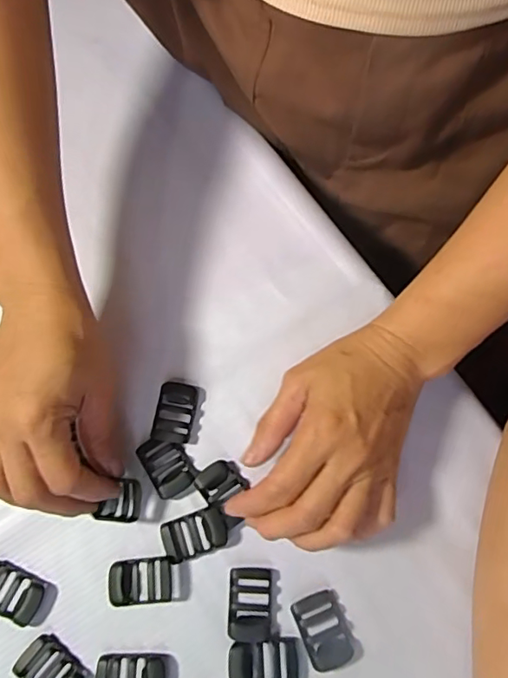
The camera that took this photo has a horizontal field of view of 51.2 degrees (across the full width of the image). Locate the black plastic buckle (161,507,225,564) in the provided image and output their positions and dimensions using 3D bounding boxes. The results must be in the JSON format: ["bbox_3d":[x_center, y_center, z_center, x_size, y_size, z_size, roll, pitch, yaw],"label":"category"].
[{"bbox_3d":[-0.036,0.118,0.320,0.038,0.007,0.023,-18,72,-6],"label":"black plastic buckle"}]

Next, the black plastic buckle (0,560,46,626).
[{"bbox_3d":[-0.143,0.148,0.311,0.038,0.006,0.024,24,73,8],"label":"black plastic buckle"}]

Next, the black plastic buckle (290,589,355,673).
[{"bbox_3d":[0.041,0.167,0.305,0.028,0.006,0.038,-22,72,-7],"label":"black plastic buckle"}]

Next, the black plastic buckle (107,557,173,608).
[{"bbox_3d":[-0.067,0.143,0.311,0.038,0.009,0.025,-4,71,-1],"label":"black plastic buckle"}]

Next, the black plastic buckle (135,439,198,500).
[{"bbox_3d":[-0.054,0.079,0.331,0.027,0.004,0.038,-31,74,-10],"label":"black plastic buckle"}]

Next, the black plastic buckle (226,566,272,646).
[{"bbox_3d":[-0.003,0.155,0.310,0.024,0.004,0.038,3,71,1],"label":"black plastic buckle"}]

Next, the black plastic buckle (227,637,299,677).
[{"bbox_3d":[0.005,0.183,0.299,0.040,0.007,0.023,-2,71,-1],"label":"black plastic buckle"}]

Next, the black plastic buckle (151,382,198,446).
[{"bbox_3d":[-0.052,0.047,0.344,0.024,0.004,0.039,8,71,3],"label":"black plastic buckle"}]

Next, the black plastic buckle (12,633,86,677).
[{"bbox_3d":[-0.113,0.187,0.295,0.039,0.004,0.026,41,76,13],"label":"black plastic buckle"}]

